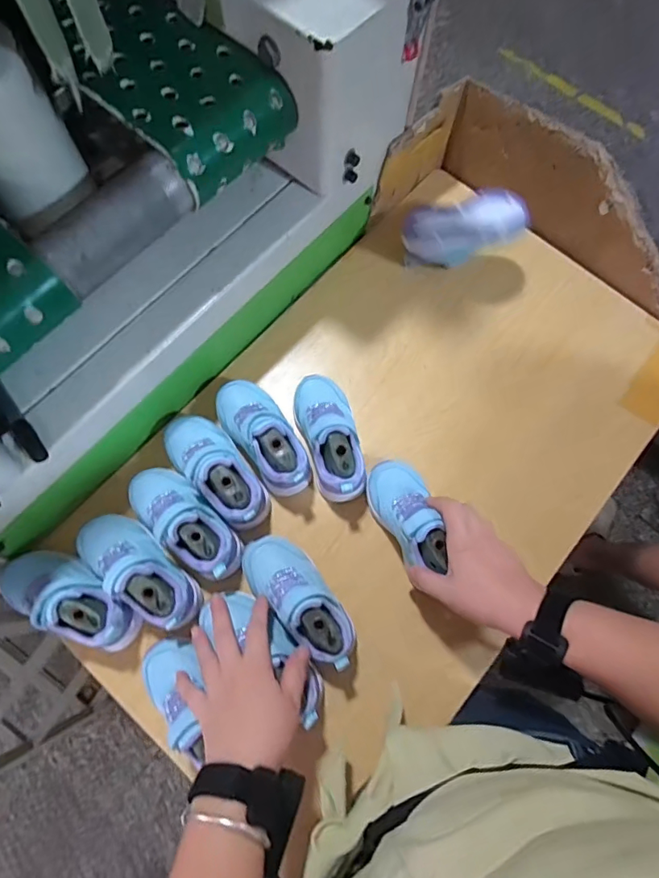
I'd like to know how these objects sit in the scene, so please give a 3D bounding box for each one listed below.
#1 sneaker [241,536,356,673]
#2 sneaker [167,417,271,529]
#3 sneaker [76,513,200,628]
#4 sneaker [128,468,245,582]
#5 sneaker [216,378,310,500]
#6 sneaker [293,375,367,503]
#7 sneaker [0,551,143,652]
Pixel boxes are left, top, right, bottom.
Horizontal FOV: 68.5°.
[{"bbox_3d":[-0.032,0.171,0.525,0.068,0.088,0.157,-43,79,-13],"label":"sneaker"},{"bbox_3d":[-0.129,0.031,0.548,0.066,0.070,0.154,-41,79,-13],"label":"sneaker"},{"bbox_3d":[-0.205,0.136,0.507,0.154,0.066,0.064,40,76,9],"label":"sneaker"},{"bbox_3d":[-0.161,0.090,0.527,0.153,0.059,0.068,43,76,10],"label":"sneaker"},{"bbox_3d":[-0.080,-0.007,0.572,0.067,0.083,0.155,-32,77,-11],"label":"sneaker"},{"bbox_3d":[0.000,-0.007,0.573,0.064,0.080,0.153,-13,74,-6],"label":"sneaker"},{"bbox_3d":[-0.277,0.165,0.500,0.159,0.065,0.071,26,74,6],"label":"sneaker"}]

